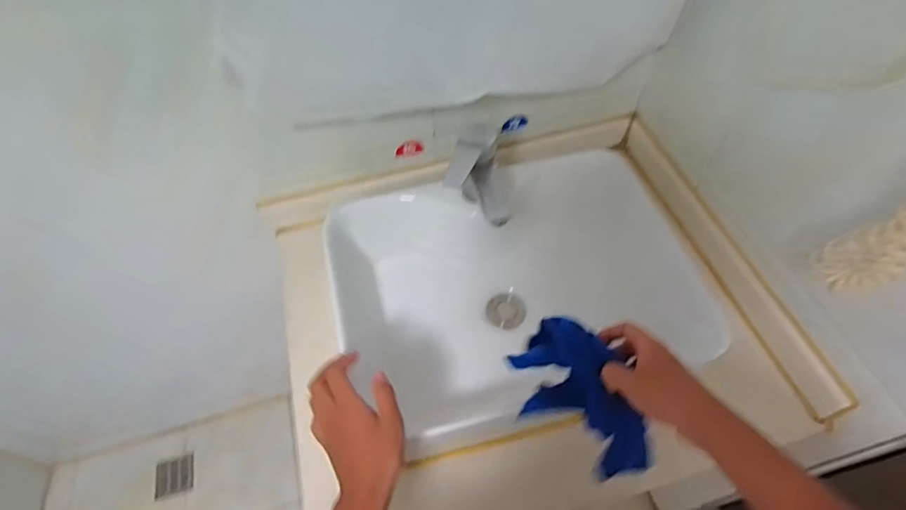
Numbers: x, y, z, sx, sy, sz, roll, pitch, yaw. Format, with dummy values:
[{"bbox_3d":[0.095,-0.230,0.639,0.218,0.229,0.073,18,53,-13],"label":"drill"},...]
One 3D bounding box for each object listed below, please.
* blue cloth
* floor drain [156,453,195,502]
[{"bbox_3d":[0.132,0.152,0.511,0.084,0.115,0.160,-32,60,-17],"label":"blue cloth"},{"bbox_3d":[-0.778,0.622,1.378,0.106,0.015,0.096,-14,71,-9],"label":"floor drain"}]

